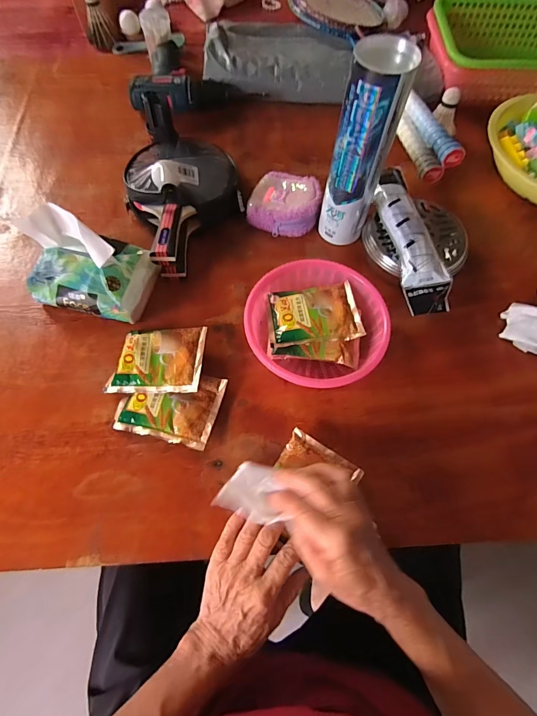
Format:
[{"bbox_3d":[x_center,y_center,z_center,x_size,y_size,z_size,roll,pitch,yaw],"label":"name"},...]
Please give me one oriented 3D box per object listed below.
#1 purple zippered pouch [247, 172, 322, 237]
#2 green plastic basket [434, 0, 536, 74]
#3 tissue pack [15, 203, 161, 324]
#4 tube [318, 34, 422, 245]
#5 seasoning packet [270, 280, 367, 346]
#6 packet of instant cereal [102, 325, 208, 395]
[{"bbox_3d":[0.025,-0.235,0.565,0.103,0.044,0.101,13,65,5],"label":"purple zippered pouch"},{"bbox_3d":[0.453,-0.575,0.701,0.301,0.092,0.206,6,65,2],"label":"green plastic basket"},{"bbox_3d":[-0.223,-0.120,0.464,0.133,0.116,0.112,17,66,7],"label":"tissue pack"},{"bbox_3d":[0.113,-0.247,0.461,0.065,0.221,0.066,27,67,11],"label":"tube"},{"bbox_3d":[0.056,-0.055,0.460,0.109,0.011,0.081,-5,65,-3],"label":"seasoning packet"},{"bbox_3d":[-0.134,0.002,0.447,0.109,0.009,0.081,-1,71,5],"label":"packet of instant cereal"}]

